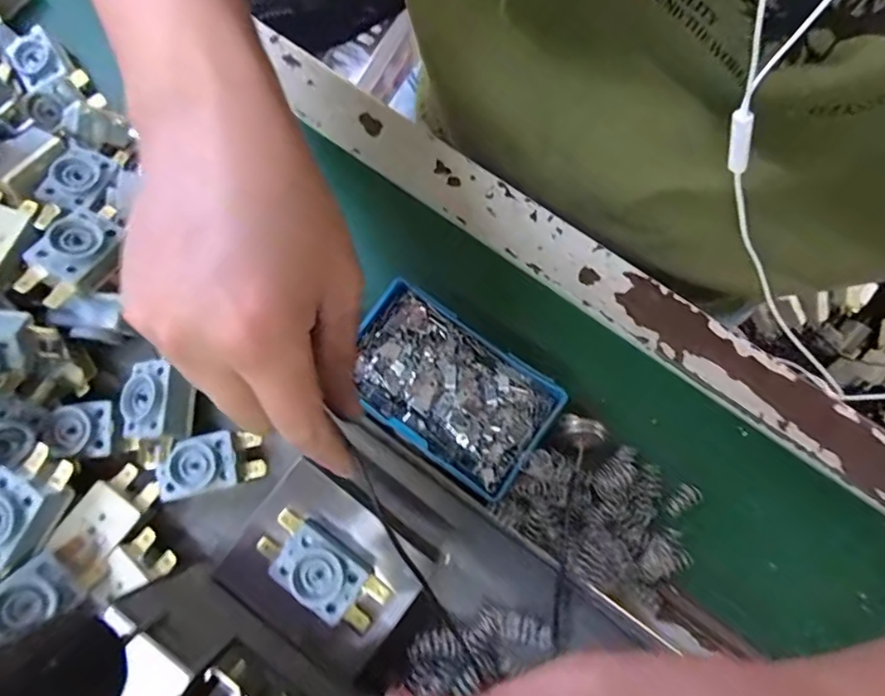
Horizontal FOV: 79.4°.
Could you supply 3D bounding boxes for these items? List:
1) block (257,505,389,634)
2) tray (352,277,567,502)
[{"bbox_3d":[-0.053,0.099,0.237,0.060,0.013,0.028,35,82,7],"label":"block"},{"bbox_3d":[0.001,0.021,0.295,0.114,0.023,0.070,35,82,7],"label":"tray"}]

